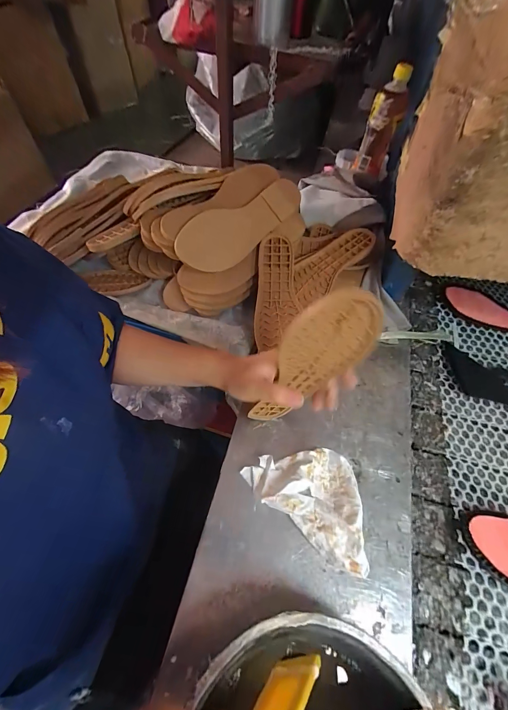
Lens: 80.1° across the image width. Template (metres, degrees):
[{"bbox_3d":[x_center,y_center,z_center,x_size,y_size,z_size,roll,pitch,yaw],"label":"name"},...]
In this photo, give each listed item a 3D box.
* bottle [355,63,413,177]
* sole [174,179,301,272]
[{"bbox_3d":[0.265,-0.476,0.632,0.065,0.179,0.057,16,57,8],"label":"bottle"},{"bbox_3d":[-0.014,-0.204,0.483,0.229,0.012,0.083,-34,109,-19],"label":"sole"}]

